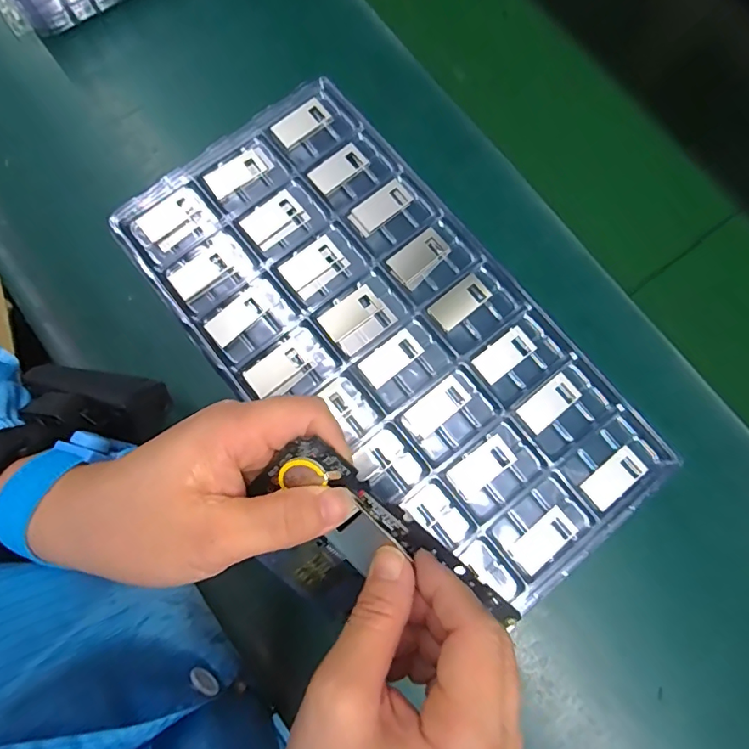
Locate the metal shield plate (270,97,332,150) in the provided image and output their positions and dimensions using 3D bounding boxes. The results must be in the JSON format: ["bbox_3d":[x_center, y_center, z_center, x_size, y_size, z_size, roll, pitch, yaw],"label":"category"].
[{"bbox_3d":[-0.057,-0.195,0.374,0.044,0.004,0.024,-38,83,-7],"label":"metal shield plate"}]

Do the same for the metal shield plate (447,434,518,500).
[{"bbox_3d":[0.073,0.062,0.325,0.045,0.004,0.022,-35,82,-7],"label":"metal shield plate"}]

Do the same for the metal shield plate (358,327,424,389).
[{"bbox_3d":[0.012,-0.011,0.339,0.044,0.004,0.022,-38,88,-11],"label":"metal shield plate"}]

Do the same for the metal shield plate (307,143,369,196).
[{"bbox_3d":[-0.027,-0.157,0.367,0.044,0.004,0.023,-40,83,-8],"label":"metal shield plate"}]

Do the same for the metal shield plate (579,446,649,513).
[{"bbox_3d":[0.162,0.070,0.325,0.043,0.006,0.021,-39,83,-7],"label":"metal shield plate"}]

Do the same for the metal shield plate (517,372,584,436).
[{"bbox_3d":[0.121,0.020,0.334,0.044,0.004,0.022,-39,83,-7],"label":"metal shield plate"}]

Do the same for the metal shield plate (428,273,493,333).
[{"bbox_3d":[0.062,-0.052,0.347,0.044,0.004,0.022,-39,83,-7],"label":"metal shield plate"}]

